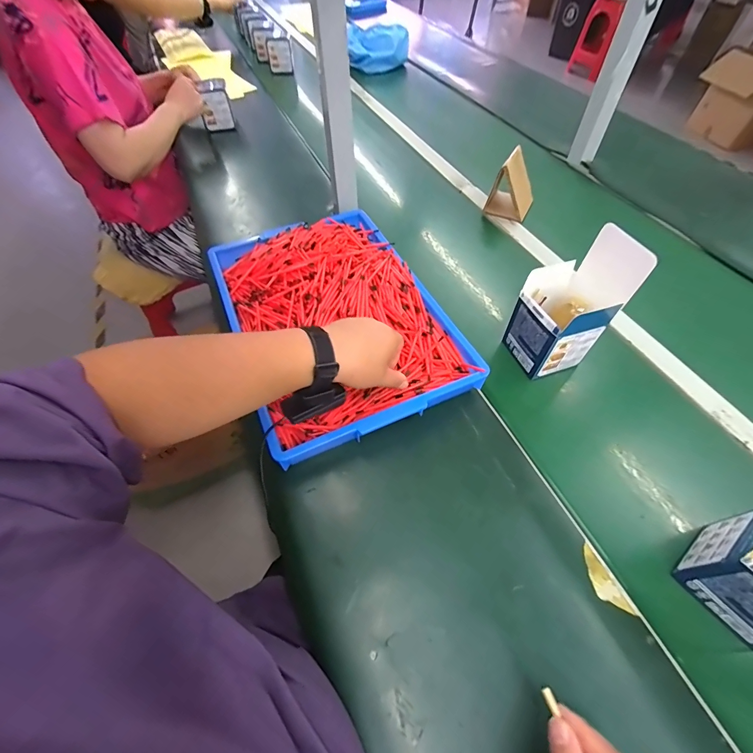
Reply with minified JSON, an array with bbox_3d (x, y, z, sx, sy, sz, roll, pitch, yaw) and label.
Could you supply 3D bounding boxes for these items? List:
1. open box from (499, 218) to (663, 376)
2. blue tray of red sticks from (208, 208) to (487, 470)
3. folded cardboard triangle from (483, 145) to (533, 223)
[{"bbox_3d":[0.244,-0.089,0.479,0.100,0.175,0.096,-20,56,-12],"label":"open box"},{"bbox_3d":[-0.067,-0.102,0.538,0.287,0.072,0.409,-21,56,-13],"label":"blue tray of red sticks"},{"bbox_3d":[0.280,-0.381,0.742,0.080,0.110,0.088,25,59,18],"label":"folded cardboard triangle"}]

